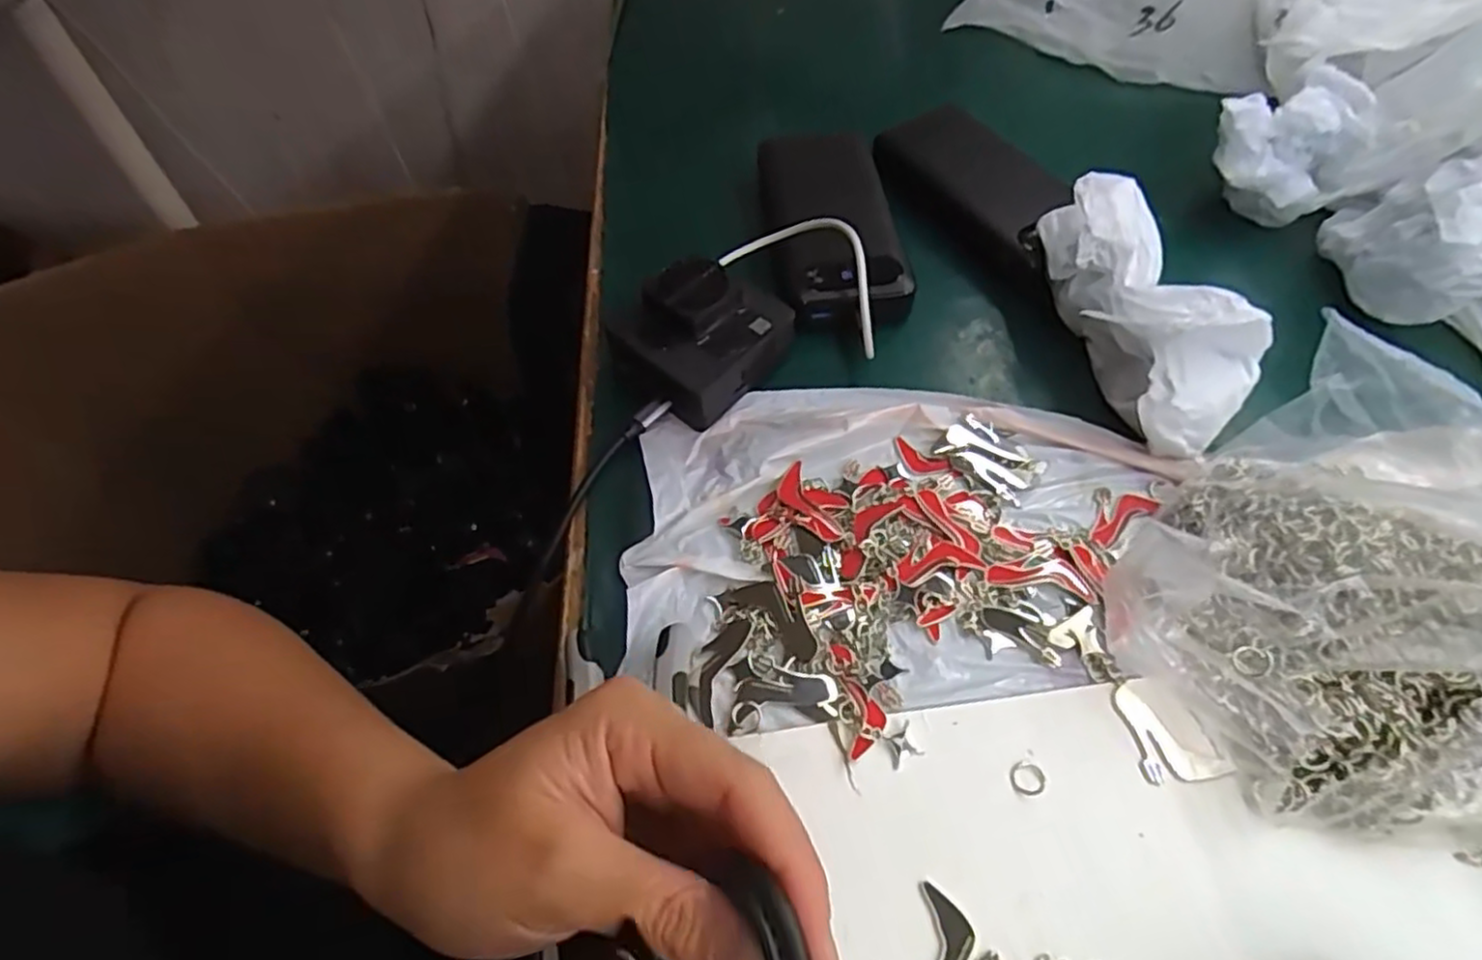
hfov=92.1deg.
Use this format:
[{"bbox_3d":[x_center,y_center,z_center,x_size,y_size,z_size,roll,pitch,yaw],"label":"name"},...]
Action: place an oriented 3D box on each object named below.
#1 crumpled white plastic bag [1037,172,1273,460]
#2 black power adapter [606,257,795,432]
[{"bbox_3d":[0.206,-0.087,0.360,0.063,0.069,0.140,-11,57,-5],"label":"crumpled white plastic bag"},{"bbox_3d":[-0.019,-0.079,0.380,0.081,0.042,0.068,-40,64,-21],"label":"black power adapter"}]

